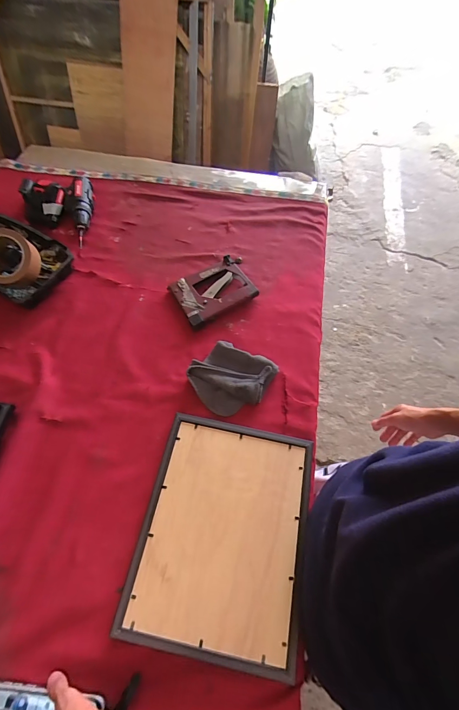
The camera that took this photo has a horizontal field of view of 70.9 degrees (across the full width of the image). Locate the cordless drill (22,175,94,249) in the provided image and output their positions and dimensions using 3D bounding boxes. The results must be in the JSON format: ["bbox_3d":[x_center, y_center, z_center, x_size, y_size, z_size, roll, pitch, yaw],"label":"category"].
[{"bbox_3d":[-0.411,-0.356,0.782,0.166,0.068,0.229,-17,62,-11],"label":"cordless drill"}]

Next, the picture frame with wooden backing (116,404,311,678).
[{"bbox_3d":[-0.007,0.255,0.483,0.236,0.014,0.302,11,61,5],"label":"picture frame with wooden backing"}]

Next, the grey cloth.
[{"bbox_3d":[0.005,0.039,0.598,0.139,0.028,0.125,-37,68,-20],"label":"grey cloth"}]

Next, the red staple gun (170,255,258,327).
[{"bbox_3d":[-0.031,-0.141,0.700,0.168,0.027,0.123,-28,65,-16],"label":"red staple gun"}]

